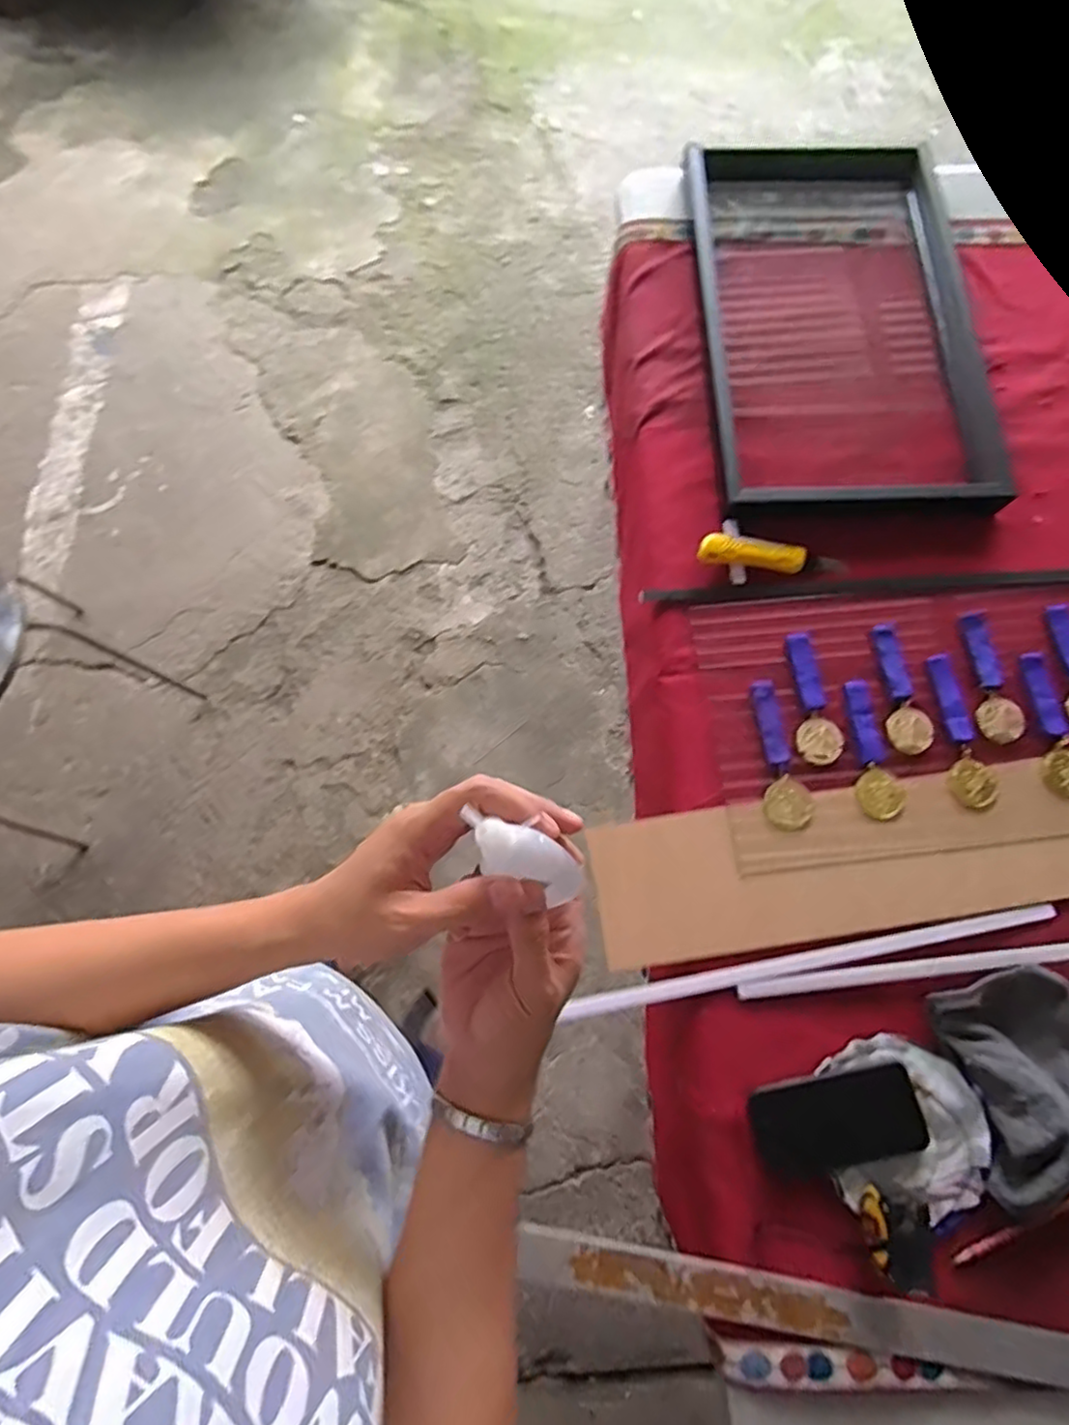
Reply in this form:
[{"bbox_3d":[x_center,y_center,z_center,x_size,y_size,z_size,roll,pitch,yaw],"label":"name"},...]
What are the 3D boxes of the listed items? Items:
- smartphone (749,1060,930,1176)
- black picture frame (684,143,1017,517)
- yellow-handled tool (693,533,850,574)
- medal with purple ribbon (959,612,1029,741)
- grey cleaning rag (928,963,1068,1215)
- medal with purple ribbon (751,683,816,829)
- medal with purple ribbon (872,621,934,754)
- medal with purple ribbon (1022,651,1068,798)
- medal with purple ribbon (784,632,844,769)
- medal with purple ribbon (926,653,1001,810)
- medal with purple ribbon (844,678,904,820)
[{"bbox_3d":[0.281,0.377,0.619,0.151,0.007,0.072,-11,69,2],"label":"smartphone"},{"bbox_3d":[0.408,-0.528,0.875,0.371,0.054,0.599,-2,73,-2],"label":"black picture frame"},{"bbox_3d":[0.278,-0.184,0.785,0.172,0.024,0.036,6,73,0],"label":"yellow-handled tool"},{"bbox_3d":[0.509,-0.043,0.741,0.049,0.015,0.151,-4,74,-3],"label":"medal with purple ribbon"},{"bbox_3d":[0.463,0.340,0.617,0.139,0.040,0.179,-9,74,-3],"label":"grey cleaning rag"},{"bbox_3d":[0.264,0.042,0.721,0.051,0.009,0.163,-4,74,-3],"label":"medal with purple ribbon"},{"bbox_3d":[0.410,-0.031,0.743,0.047,0.011,0.154,0,73,-1],"label":"medal with purple ribbon"},{"bbox_3d":[0.566,0.011,0.727,0.047,0.007,0.162,-3,74,-3],"label":"medal with purple ribbon"},{"bbox_3d":[0.312,-0.019,0.744,0.051,0.017,0.156,4,73,0],"label":"medal with purple ribbon"},{"bbox_3d":[0.467,0.017,0.728,0.053,0.008,0.171,0,73,-1],"label":"medal with purple ribbon"},{"bbox_3d":[0.364,0.038,0.720,0.043,0.007,0.152,0,73,-1],"label":"medal with purple ribbon"}]

